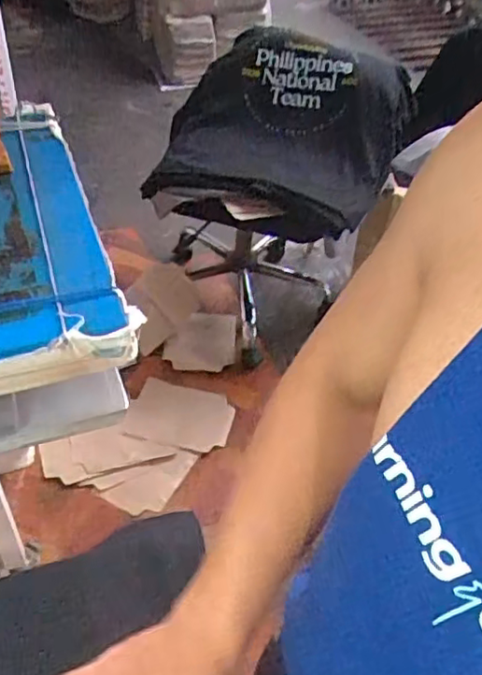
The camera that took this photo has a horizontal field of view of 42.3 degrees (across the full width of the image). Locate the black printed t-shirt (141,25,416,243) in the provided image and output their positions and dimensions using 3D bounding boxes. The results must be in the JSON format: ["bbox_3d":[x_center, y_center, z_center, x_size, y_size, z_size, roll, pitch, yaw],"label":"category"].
[{"bbox_3d":[0.102,-0.548,1.691,0.577,0.349,0.564,3,44,-3],"label":"black printed t-shirt"}]

